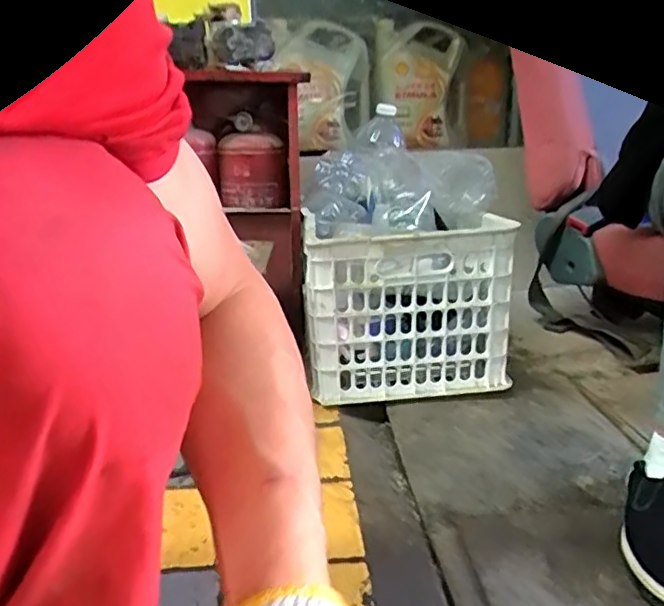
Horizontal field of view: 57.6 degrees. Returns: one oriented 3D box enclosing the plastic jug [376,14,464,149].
[{"bbox_3d":[0.188,-0.484,1.350,0.182,0.256,0.137,2,16,7],"label":"plastic jug"}]

